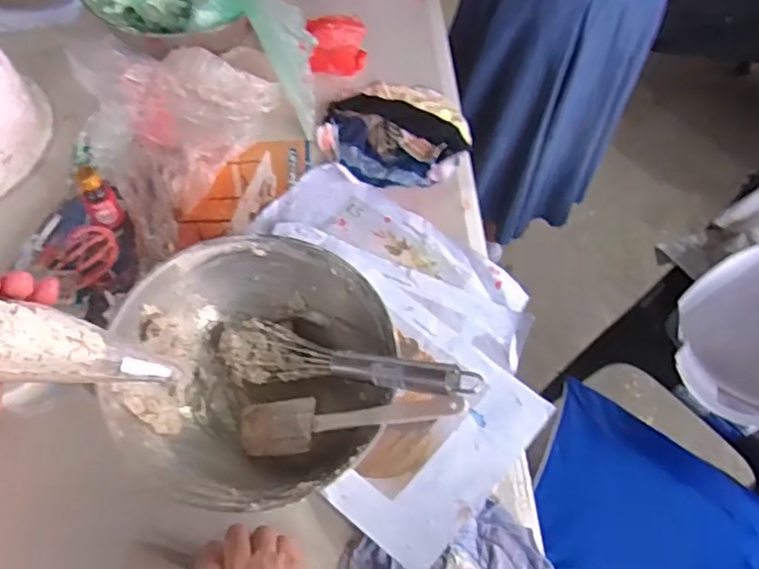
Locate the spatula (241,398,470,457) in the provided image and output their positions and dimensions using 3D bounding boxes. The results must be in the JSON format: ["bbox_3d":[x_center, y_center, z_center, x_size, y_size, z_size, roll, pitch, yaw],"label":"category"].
[{"bbox_3d":[-0.031,0.115,0.519,0.229,0.014,0.051,-12,56,29],"label":"spatula"}]

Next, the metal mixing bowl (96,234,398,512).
[{"bbox_3d":[-0.111,0.077,0.553,0.233,0.082,0.228,2,61,-3],"label":"metal mixing bowl"}]

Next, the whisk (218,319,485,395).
[{"bbox_3d":[-0.039,0.066,0.528,0.254,0.047,0.049,1,54,36],"label":"whisk"}]

